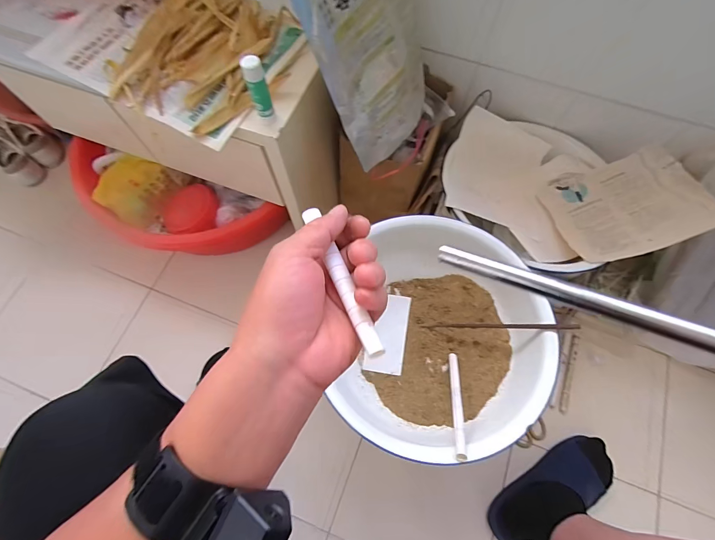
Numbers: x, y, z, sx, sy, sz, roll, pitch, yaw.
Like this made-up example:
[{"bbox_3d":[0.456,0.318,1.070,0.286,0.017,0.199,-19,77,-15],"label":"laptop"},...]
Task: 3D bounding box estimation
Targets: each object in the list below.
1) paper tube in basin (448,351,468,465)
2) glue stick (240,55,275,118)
[{"bbox_3d":[0.142,0.185,0.500,0.015,0.011,0.178,13,31,4],"label":"paper tube in basin"},{"bbox_3d":[-0.129,-0.233,0.462,0.024,0.091,0.021,-16,71,-7],"label":"glue stick"}]

